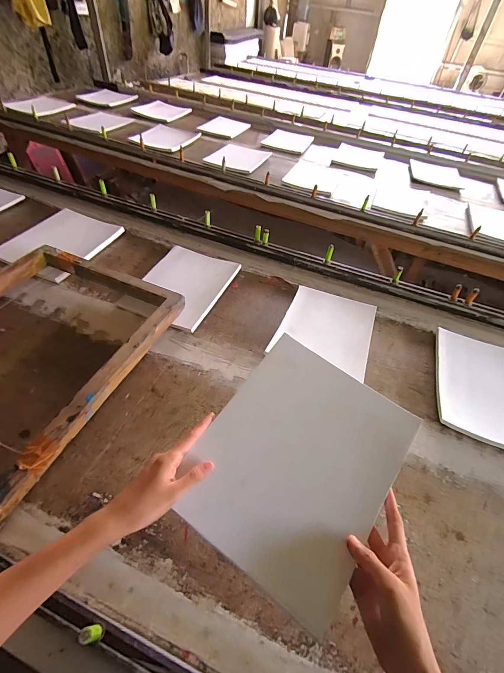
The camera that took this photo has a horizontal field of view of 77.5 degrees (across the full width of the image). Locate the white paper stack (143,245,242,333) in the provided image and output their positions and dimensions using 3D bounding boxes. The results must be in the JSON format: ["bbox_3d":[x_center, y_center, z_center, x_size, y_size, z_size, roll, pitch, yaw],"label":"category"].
[{"bbox_3d":[-0.173,-0.133,0.794,0.199,0.021,0.263,21,49,11],"label":"white paper stack"}]

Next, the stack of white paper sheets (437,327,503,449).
[{"bbox_3d":[0.502,0.109,0.648,0.222,0.032,0.253,19,49,10],"label":"stack of white paper sheets"}]

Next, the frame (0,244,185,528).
[{"bbox_3d":[-0.437,0.020,0.599,0.415,0.049,0.516,19,49,10],"label":"frame"}]

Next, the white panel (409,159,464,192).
[{"bbox_3d":[0.867,-0.765,1.485,0.226,0.019,0.265,16,48,7],"label":"white panel"}]

